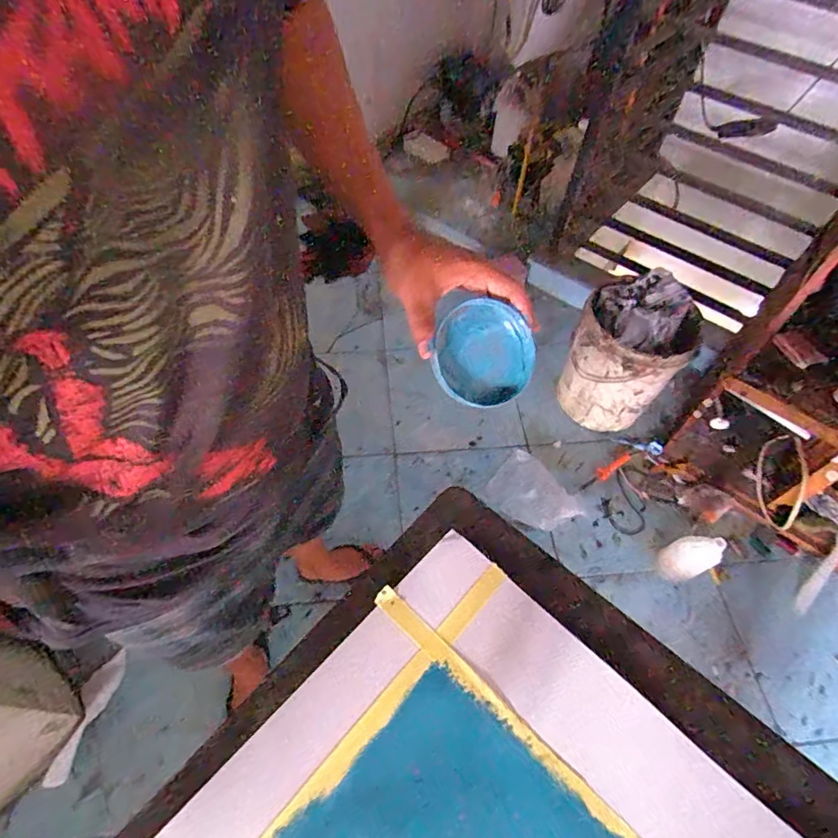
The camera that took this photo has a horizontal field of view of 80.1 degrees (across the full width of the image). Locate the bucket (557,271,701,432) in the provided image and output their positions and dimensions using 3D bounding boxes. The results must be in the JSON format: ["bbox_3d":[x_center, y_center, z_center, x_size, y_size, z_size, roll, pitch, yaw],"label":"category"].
[{"bbox_3d":[0.580,-0.180,1.415,0.281,0.362,0.289,2,56,-3],"label":"bucket"}]

